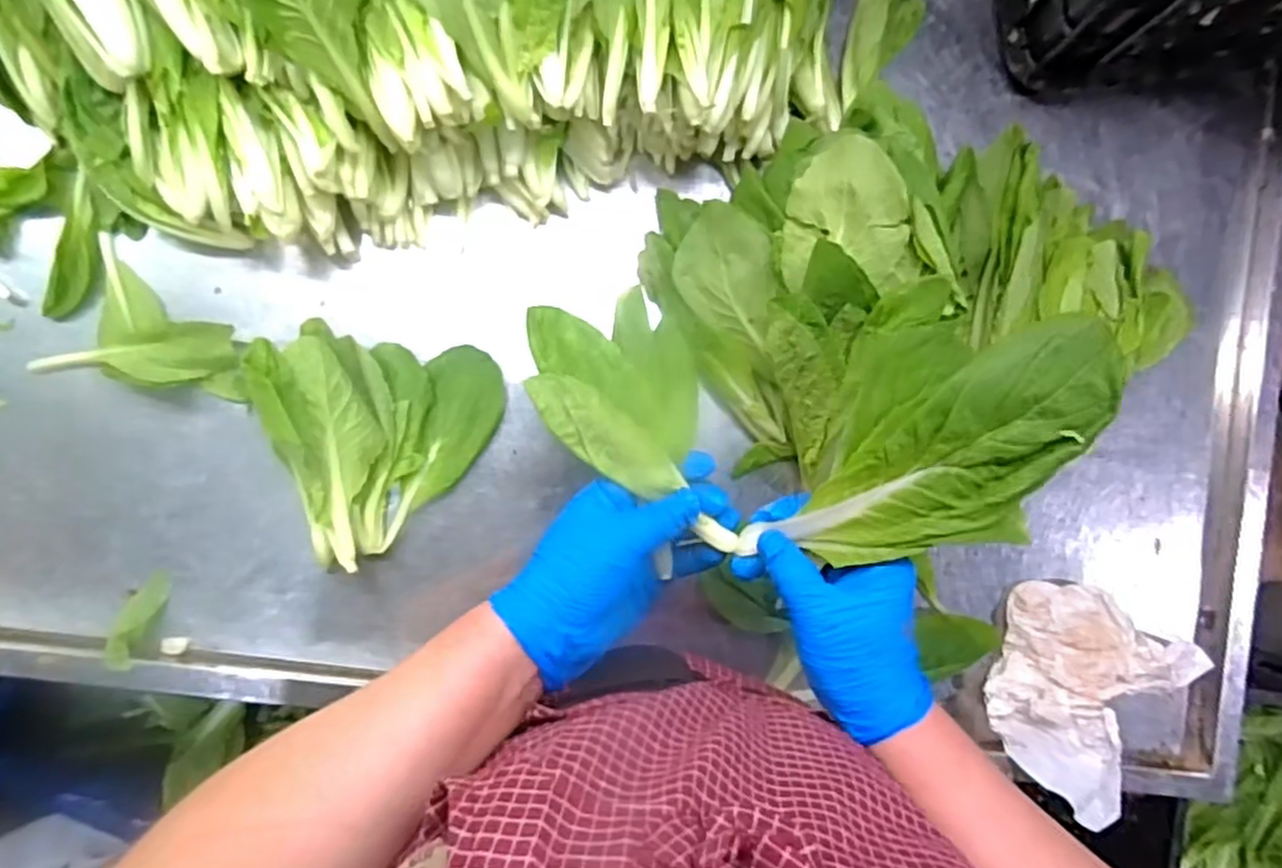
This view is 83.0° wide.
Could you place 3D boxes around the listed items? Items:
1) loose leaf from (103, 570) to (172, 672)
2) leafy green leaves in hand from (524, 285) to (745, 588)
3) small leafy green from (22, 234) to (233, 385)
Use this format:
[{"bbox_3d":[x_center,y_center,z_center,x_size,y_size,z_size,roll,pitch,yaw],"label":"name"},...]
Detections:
[{"bbox_3d":[-0.347,0.127,0.497,0.025,0.008,0.067,17,59,-5],"label":"loose leaf"},{"bbox_3d":[-0.007,-0.004,0.426,0.090,0.029,0.159,-18,91,-6],"label":"leafy green leaves in hand"},{"bbox_3d":[-0.348,-0.066,0.506,0.118,0.020,0.097,28,86,-5],"label":"small leafy green"}]

